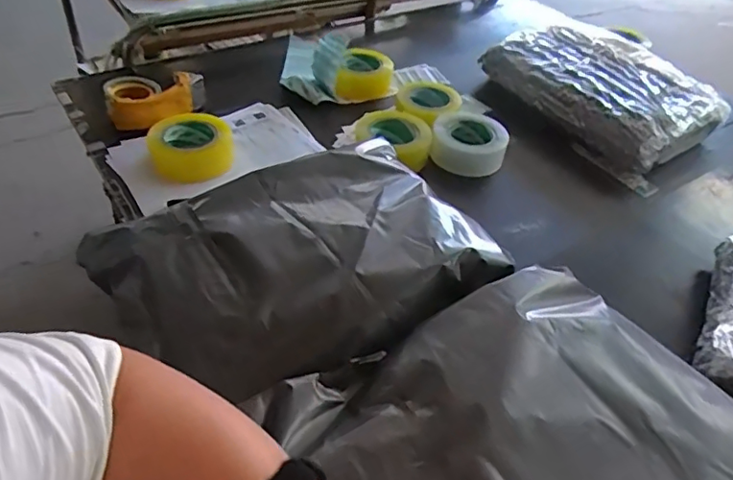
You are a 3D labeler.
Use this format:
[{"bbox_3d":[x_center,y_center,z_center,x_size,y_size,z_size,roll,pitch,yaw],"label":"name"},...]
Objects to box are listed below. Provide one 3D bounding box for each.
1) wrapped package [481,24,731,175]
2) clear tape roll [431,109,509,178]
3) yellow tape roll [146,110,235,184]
[{"bbox_3d":[0.458,-0.296,1.088,0.296,0.085,0.408,-22,52,-26],"label":"wrapped package"},{"bbox_3d":[0.169,-0.156,0.933,0.122,0.061,0.127,15,45,8],"label":"clear tape roll"},{"bbox_3d":[-0.275,-0.143,0.885,0.125,0.057,0.123,-9,47,-16],"label":"yellow tape roll"}]

